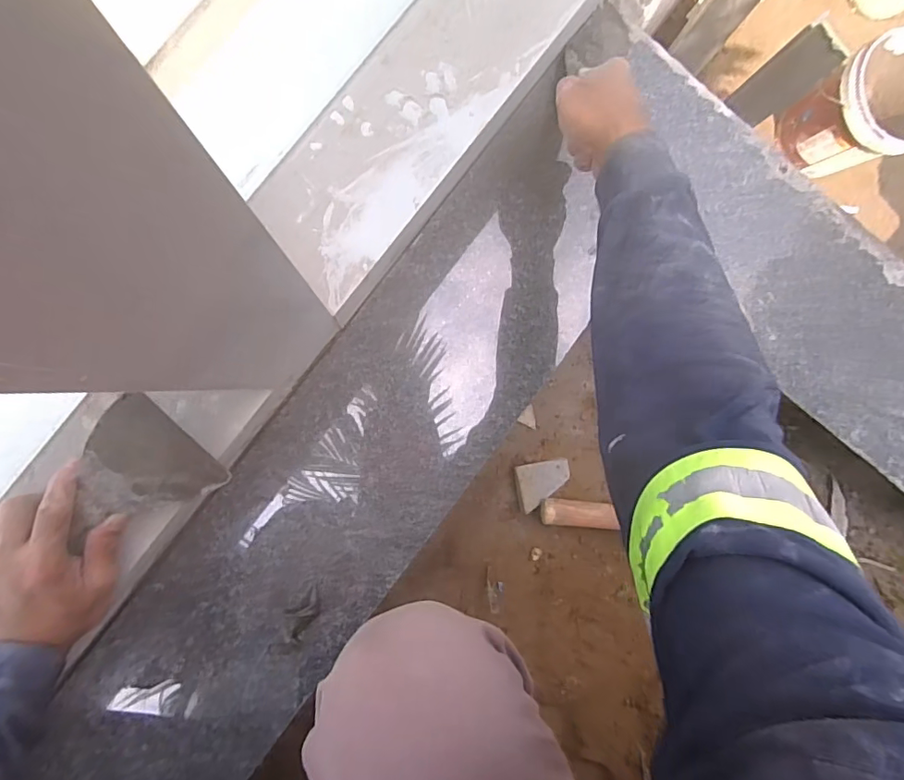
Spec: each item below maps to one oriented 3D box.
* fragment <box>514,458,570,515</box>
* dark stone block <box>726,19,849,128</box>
[{"bbox_3d":[0.117,0.120,0.652,0.070,0.012,0.056,-8,91,-5],"label":"fragment"},{"bbox_3d":[0.664,-0.623,1.032,0.025,0.221,0.097,-26,91,-12],"label":"dark stone block"}]

